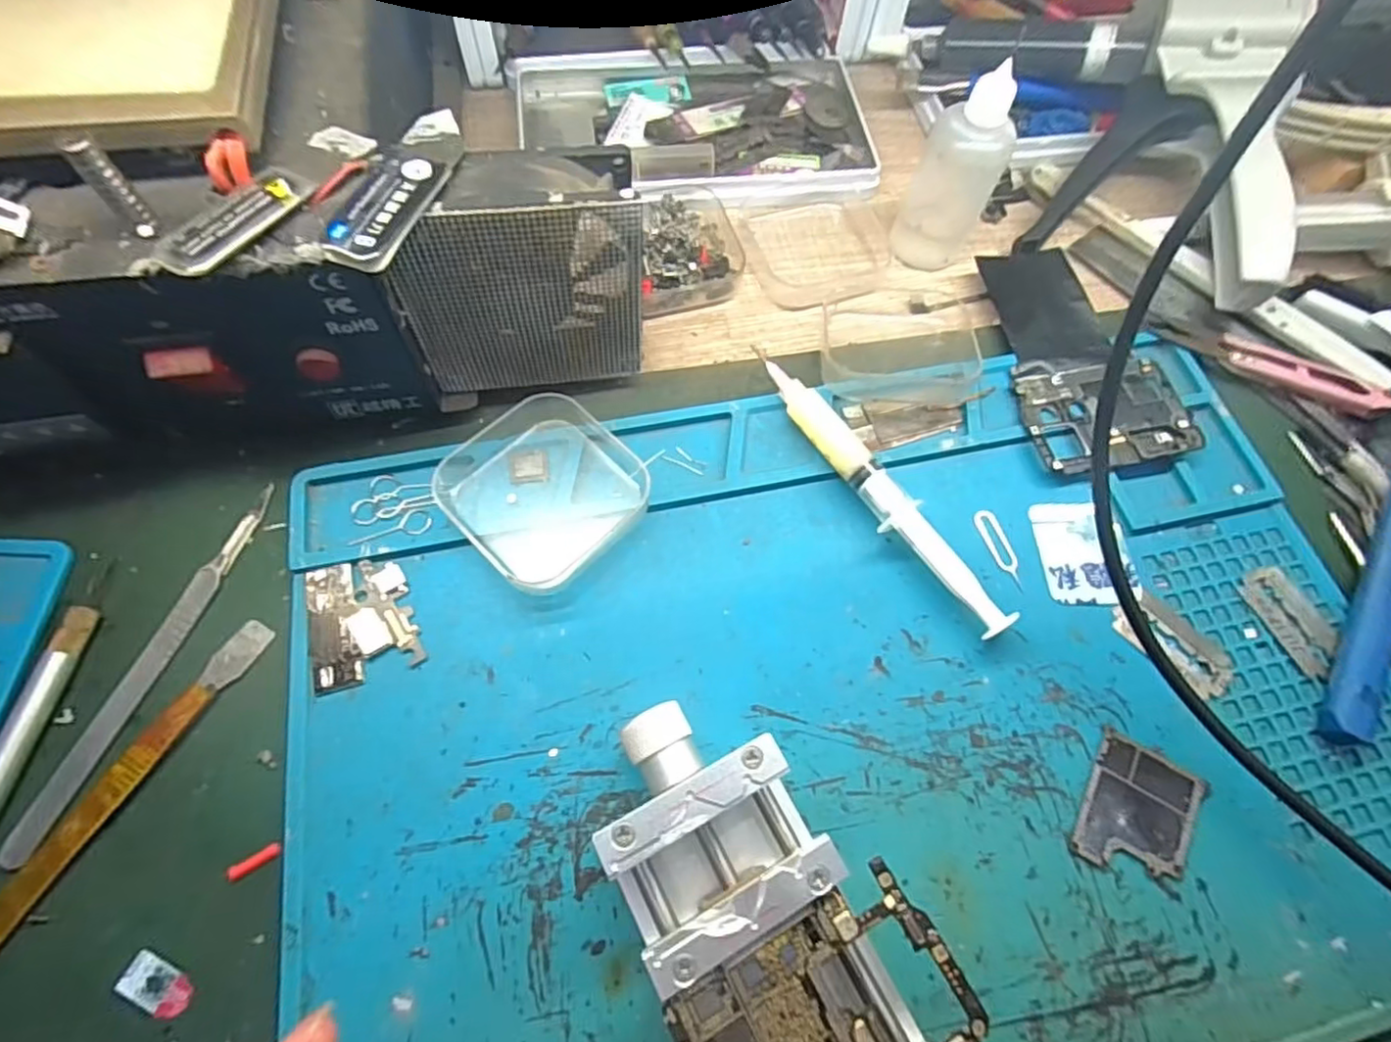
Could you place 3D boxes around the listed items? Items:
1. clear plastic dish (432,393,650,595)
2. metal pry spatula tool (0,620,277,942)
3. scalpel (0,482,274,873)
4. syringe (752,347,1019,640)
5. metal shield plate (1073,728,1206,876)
[{"bbox_3d":[-0.057,-0.013,0.240,0.070,0.012,0.065,43,71,15],"label":"clear plastic dish"},{"bbox_3d":[-0.178,0.083,0.194,0.011,0.004,0.120,28,68,9],"label":"metal pry spatula tool"},{"bbox_3d":[-0.179,0.044,0.213,0.009,0.004,0.129,18,66,5],"label":"scalpel"},{"bbox_3d":[0.065,-0.013,0.244,0.016,0.017,0.137,-33,72,-16],"label":"syringe"},{"bbox_3d":[0.144,0.094,0.206,0.033,0.004,0.041,29,68,10],"label":"metal shield plate"}]

